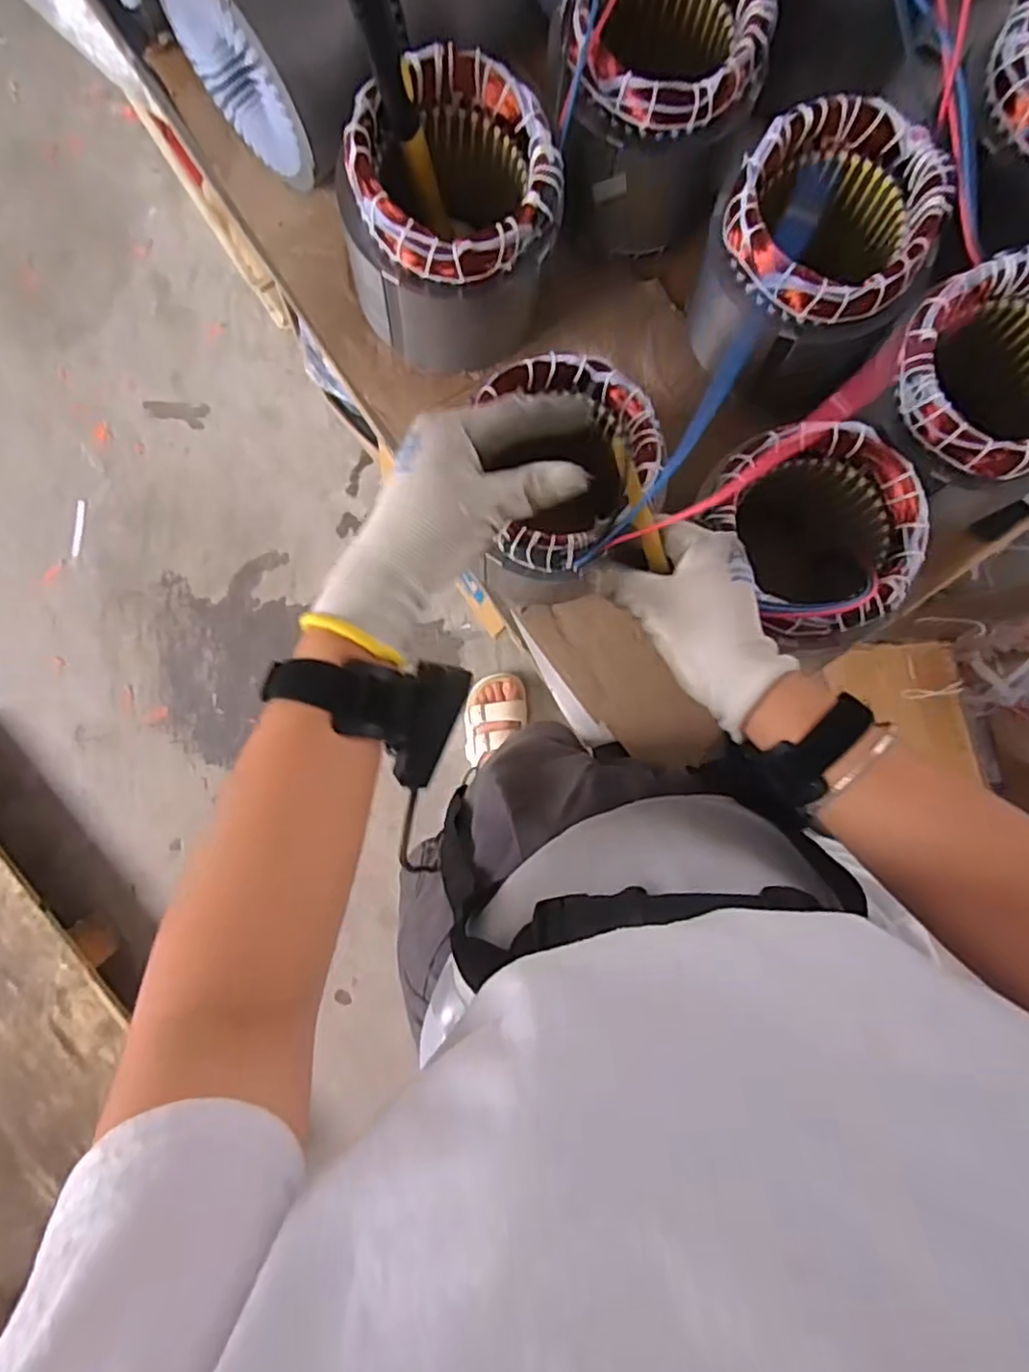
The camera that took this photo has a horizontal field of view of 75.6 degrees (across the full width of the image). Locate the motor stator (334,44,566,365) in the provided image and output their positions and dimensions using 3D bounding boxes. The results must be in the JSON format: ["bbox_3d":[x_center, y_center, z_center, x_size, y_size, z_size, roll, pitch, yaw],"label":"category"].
[{"bbox_3d":[-0.044,-0.339,0.502,0.151,0.152,0.140,0,92,0],"label":"motor stator"}]

